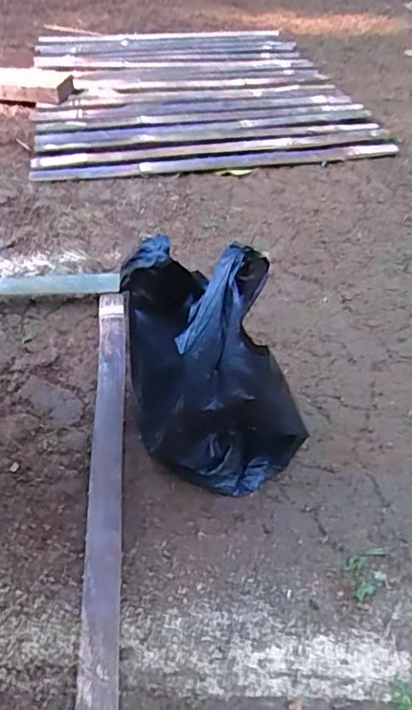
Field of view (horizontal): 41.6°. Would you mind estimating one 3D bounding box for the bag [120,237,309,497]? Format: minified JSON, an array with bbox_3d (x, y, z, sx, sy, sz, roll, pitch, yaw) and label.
[{"bbox_3d":[0.006,0.015,0.443,0.108,0.216,0.130,-16,47,-18],"label":"bag"}]

